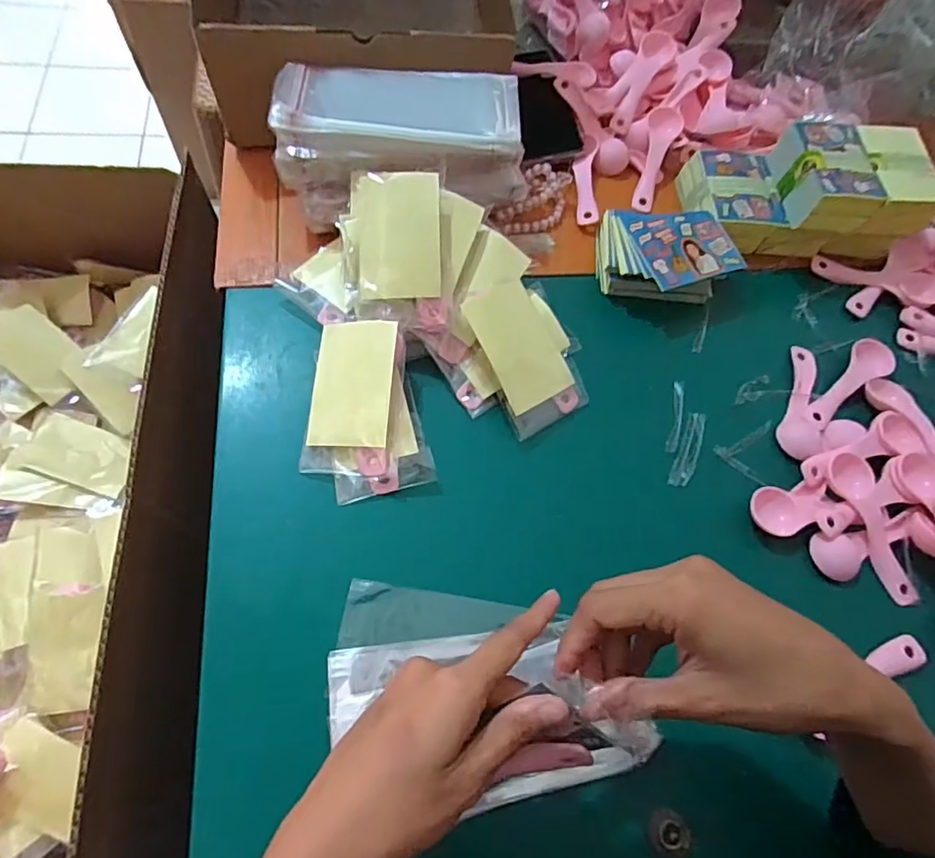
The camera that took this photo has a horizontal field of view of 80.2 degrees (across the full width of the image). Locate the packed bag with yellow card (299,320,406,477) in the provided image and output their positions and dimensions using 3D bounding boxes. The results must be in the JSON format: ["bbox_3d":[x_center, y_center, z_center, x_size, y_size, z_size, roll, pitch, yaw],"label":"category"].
[{"bbox_3d":[-0.082,-0.023,0.402,0.063,0.014,0.110,4,81,12],"label":"packed bag with yellow card"}]

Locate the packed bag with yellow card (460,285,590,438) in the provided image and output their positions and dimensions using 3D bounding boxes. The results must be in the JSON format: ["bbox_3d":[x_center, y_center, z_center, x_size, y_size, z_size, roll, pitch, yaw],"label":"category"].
[{"bbox_3d":[0.047,-0.057,0.430,0.072,0.010,0.111,-26,93,-26],"label":"packed bag with yellow card"}]

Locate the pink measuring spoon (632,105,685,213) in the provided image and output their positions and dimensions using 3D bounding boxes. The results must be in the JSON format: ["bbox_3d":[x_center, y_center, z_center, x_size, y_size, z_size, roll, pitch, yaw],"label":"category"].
[{"bbox_3d":[0.187,-0.269,0.550,0.031,0.013,0.117,17,86,7],"label":"pink measuring spoon"}]

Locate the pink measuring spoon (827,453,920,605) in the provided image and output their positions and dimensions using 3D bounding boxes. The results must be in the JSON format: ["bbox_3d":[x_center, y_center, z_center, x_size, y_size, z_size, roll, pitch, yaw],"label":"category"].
[{"bbox_3d":[0.297,0.073,0.410,0.031,0.011,0.111,-13,78,-9],"label":"pink measuring spoon"}]

